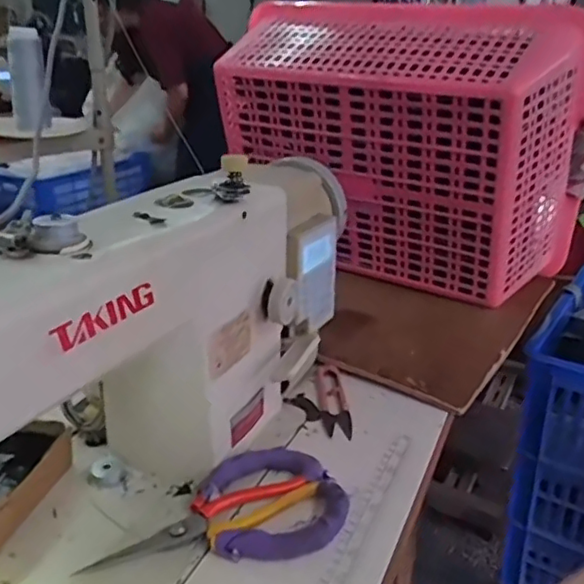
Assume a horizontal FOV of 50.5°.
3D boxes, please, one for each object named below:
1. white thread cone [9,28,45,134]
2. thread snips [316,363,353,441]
[{"bbox_3d":[-0.301,-0.242,0.703,0.034,0.106,0.027,-10,25,-26],"label":"white thread cone"},{"bbox_3d":[0.041,0.105,0.617,0.028,0.008,0.116,1,23,-3],"label":"thread snips"}]

